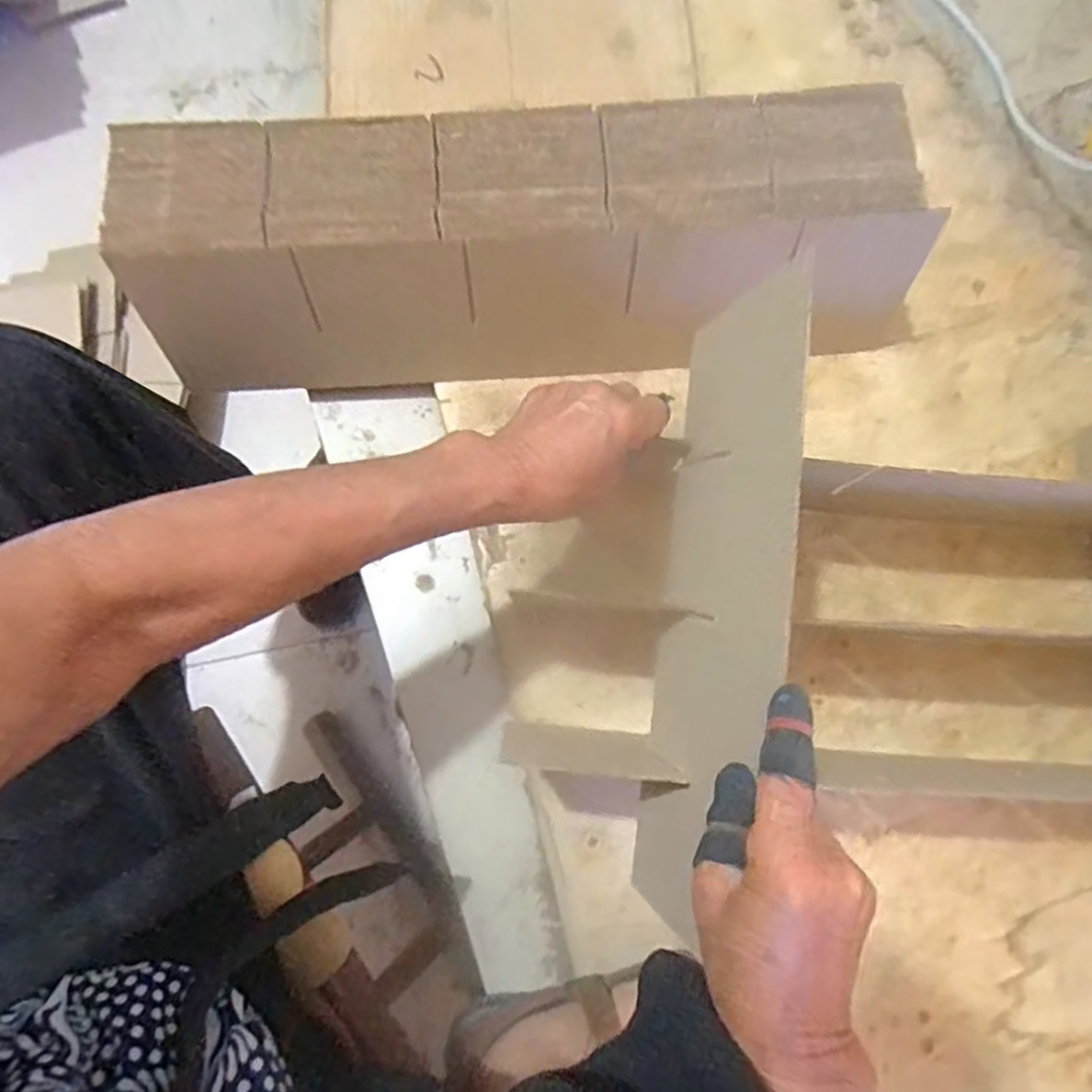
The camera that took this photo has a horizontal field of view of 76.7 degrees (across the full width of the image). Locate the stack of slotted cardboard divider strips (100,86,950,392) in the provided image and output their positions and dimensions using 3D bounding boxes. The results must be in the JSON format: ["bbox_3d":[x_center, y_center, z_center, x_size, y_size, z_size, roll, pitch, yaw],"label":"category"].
[{"bbox_3d":[-0.009,-0.228,0.529,0.575,0.121,0.144,-3,77,-2],"label":"stack of slotted cardboard divider strips"}]

